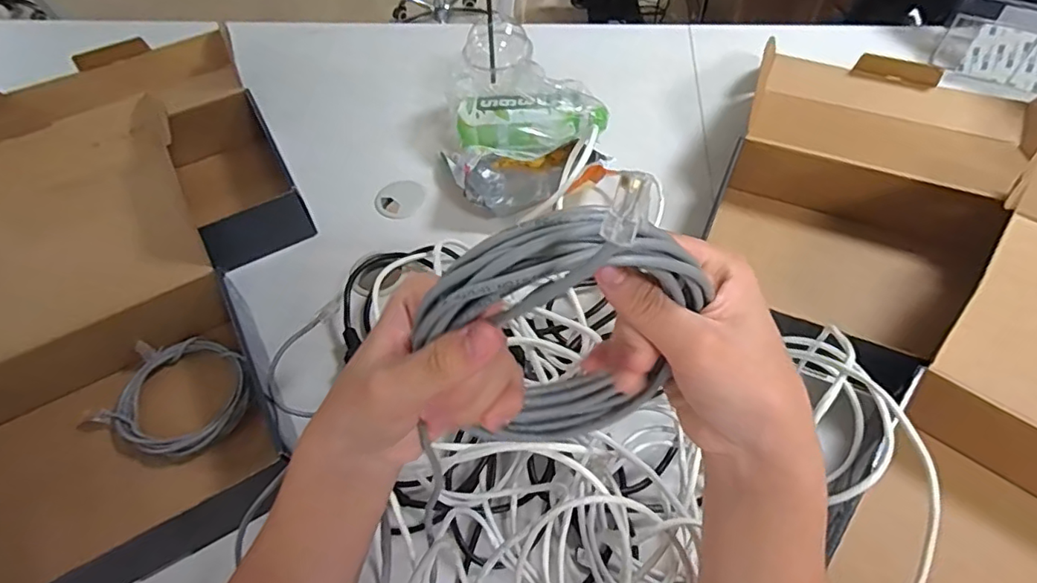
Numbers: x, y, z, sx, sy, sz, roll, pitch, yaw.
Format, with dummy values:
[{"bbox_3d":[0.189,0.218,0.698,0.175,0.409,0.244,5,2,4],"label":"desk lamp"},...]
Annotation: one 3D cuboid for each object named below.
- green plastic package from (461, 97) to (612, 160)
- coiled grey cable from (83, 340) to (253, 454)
[{"bbox_3d":[0.018,-0.216,0.735,0.191,0.047,0.064,1,54,4],"label":"green plastic package"},{"bbox_3d":[-0.341,0.101,0.562,0.142,0.020,0.121,20,58,17],"label":"coiled grey cable"}]

